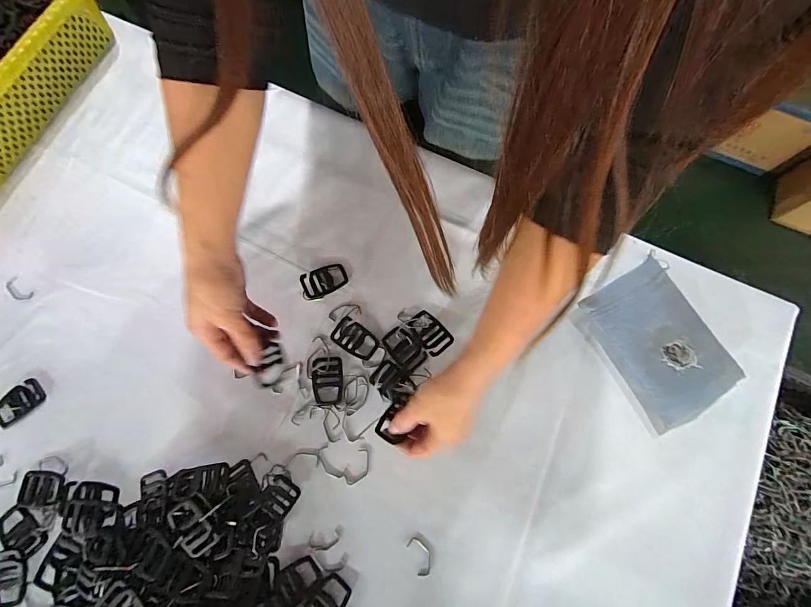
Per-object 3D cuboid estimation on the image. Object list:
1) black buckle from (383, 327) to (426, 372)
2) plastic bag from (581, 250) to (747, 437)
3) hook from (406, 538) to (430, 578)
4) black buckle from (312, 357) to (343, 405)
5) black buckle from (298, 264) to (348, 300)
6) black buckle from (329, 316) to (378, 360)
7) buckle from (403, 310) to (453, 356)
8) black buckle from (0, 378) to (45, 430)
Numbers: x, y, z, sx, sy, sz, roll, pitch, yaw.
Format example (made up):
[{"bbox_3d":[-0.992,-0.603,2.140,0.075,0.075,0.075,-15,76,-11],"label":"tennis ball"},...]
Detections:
[{"bbox_3d":[-0.002,0.054,0.438,0.038,0.004,0.055,-36,78,-10],"label":"black buckle"},{"bbox_3d":[0.297,0.044,0.429,0.124,0.044,0.171,-29,77,-9],"label":"plastic bag"},{"bbox_3d":[0.016,0.265,0.382,0.019,0.004,0.038,-21,76,-7],"label":"hook"},{"bbox_3d":[-0.091,0.090,0.428,0.035,0.004,0.054,-3,74,-2],"label":"black buckle"},{"bbox_3d":[-0.100,-0.029,0.456,0.055,0.010,0.033,-25,76,-8],"label":"black buckle"},{"bbox_3d":[-0.060,0.043,0.440,0.055,0.006,0.034,32,76,8],"label":"black buckle"},{"bbox_3d":[0.029,0.035,0.441,0.033,0.007,0.056,-39,79,-11],"label":"buckle"},{"bbox_3d":[-0.443,0.115,0.418,0.055,0.007,0.035,-40,79,-11],"label":"black buckle"}]

